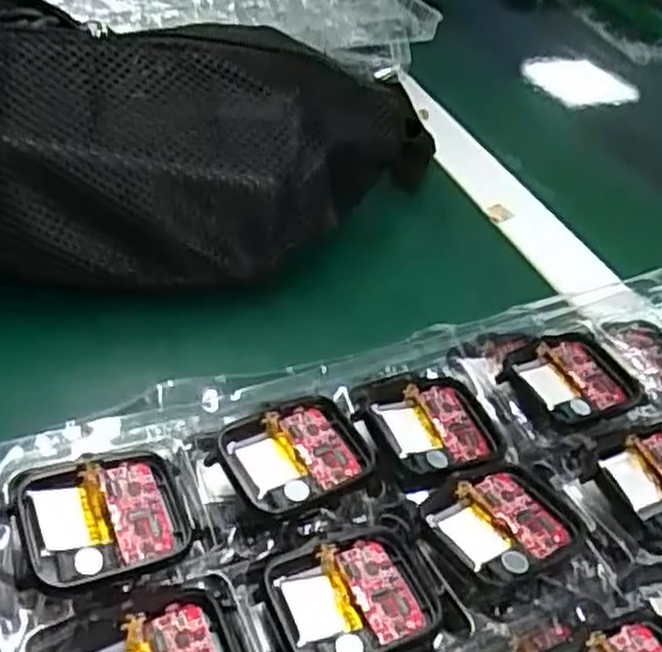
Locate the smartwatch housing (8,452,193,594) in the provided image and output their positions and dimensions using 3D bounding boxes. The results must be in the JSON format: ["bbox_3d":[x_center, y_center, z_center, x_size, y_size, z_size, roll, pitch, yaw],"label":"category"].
[{"bbox_3d":[-0.062,0.051,0.213,0.044,0.009,0.036,-12,45,-22],"label":"smartwatch housing"}]

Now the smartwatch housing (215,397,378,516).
[{"bbox_3d":[-0.010,0.040,0.240,0.042,0.009,0.035,-16,46,-26],"label":"smartwatch housing"}]

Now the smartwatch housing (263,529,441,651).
[{"bbox_3d":[0.006,0.075,0.211,0.042,0.005,0.036,-11,44,-21],"label":"smartwatch housing"}]

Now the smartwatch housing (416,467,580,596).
[{"bbox_3d":[0.050,0.059,0.229,0.042,0.007,0.035,-14,45,-24],"label":"smartwatch housing"}]

